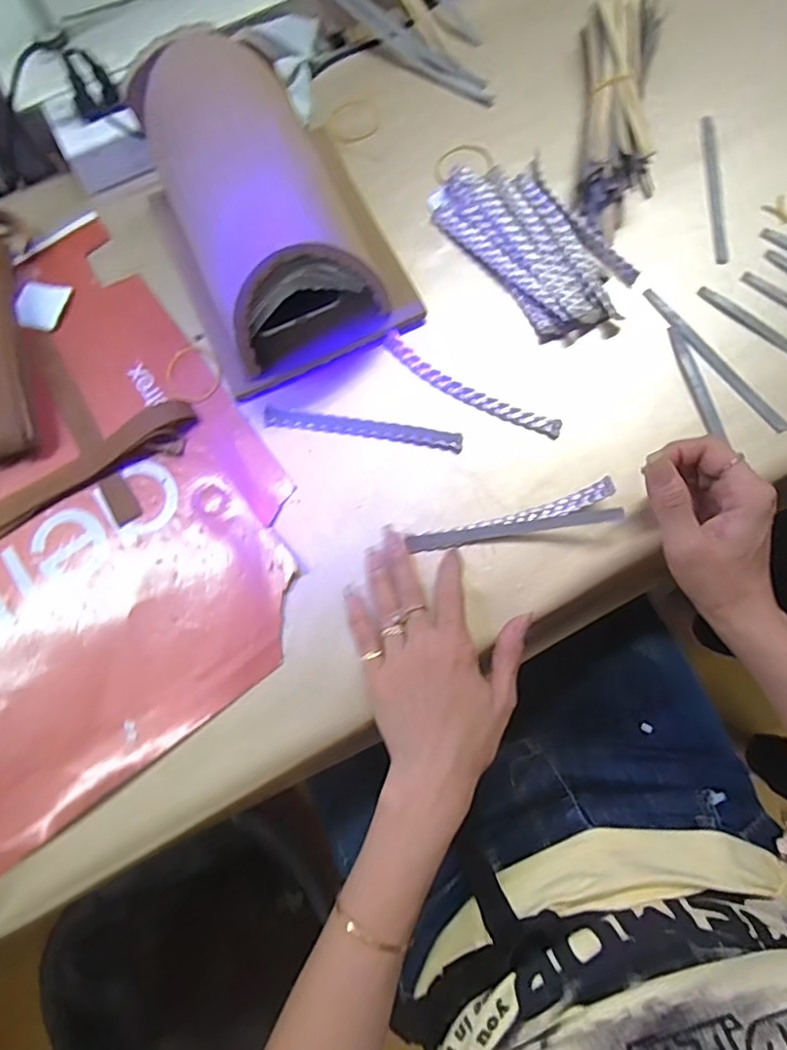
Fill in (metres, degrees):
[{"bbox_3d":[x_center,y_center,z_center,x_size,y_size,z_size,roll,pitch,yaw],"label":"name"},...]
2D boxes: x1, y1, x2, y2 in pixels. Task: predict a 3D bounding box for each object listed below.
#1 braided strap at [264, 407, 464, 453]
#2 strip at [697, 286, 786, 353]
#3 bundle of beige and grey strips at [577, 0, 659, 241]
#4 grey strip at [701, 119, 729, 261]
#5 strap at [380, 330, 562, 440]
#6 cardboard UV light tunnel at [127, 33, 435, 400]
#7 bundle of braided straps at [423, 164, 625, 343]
[{"bbox_3d":[-0.023,-0.071,0.415,0.147,0.005,0.014,9,75,5],"label":"braided strap"},{"bbox_3d":[0.292,-0.136,0.418,0.144,0.006,0.010,41,80,12],"label":"strip"},{"bbox_3d":[0.185,-0.346,0.454,0.060,0.040,0.225,5,75,4],"label":"bundle of beige and grey strips"},{"bbox_3d":[0.263,-0.276,0.458,0.011,0.005,0.146,3,75,3],"label":"grey strip"},{"bbox_3d":[0.056,-0.103,0.420,0.148,0.005,0.019,30,78,10],"label":"strap"},{"bbox_3d":[-0.091,-0.231,0.404,0.158,0.103,0.211,-25,75,-4],"label":"cardboard UV light tunnel"},{"bbox_3d":[0.103,-0.220,0.441,0.082,0.015,0.168,-29,76,-5],"label":"bundle of braided straps"}]

